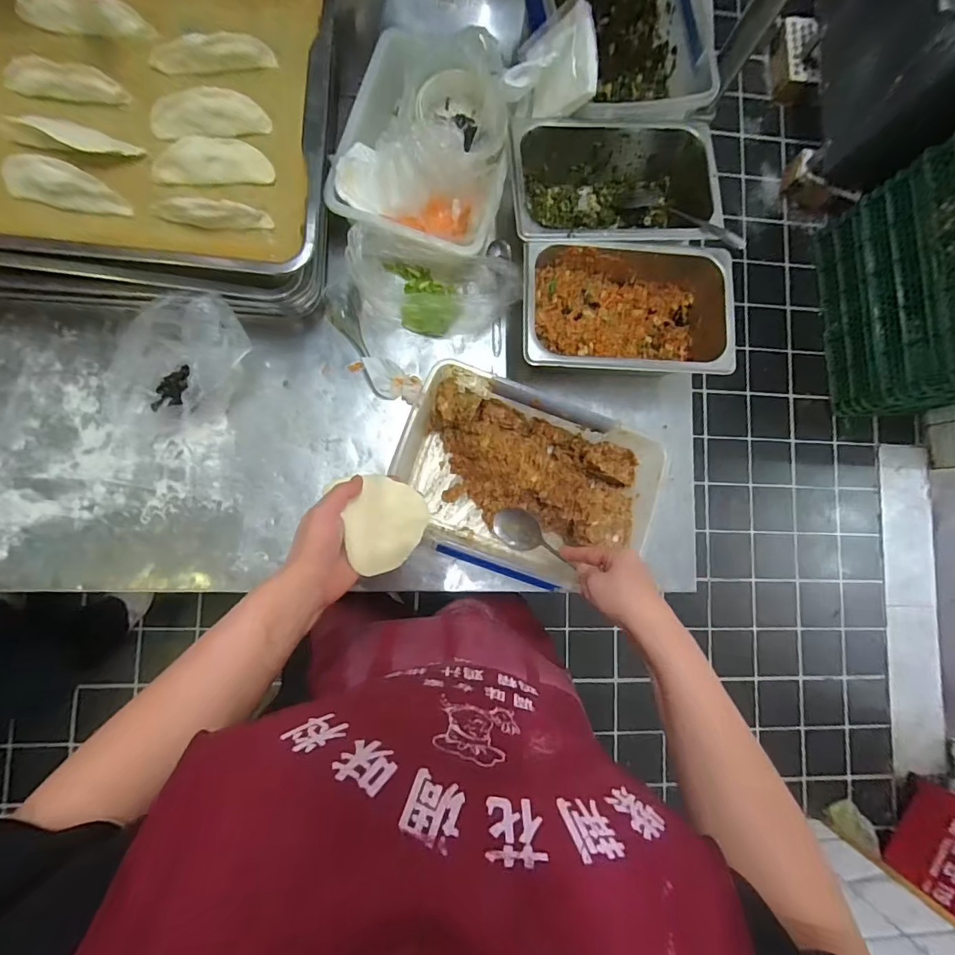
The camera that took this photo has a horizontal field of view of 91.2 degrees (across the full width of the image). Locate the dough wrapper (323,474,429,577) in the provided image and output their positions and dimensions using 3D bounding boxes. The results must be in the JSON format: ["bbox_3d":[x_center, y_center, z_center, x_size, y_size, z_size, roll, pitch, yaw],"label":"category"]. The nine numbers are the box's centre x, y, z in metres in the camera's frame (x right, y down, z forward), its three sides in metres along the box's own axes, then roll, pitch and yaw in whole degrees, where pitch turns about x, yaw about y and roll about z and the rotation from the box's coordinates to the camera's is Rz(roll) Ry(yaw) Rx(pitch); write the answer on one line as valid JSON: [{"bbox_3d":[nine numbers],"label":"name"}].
[{"bbox_3d":[-0.097,0.040,0.484,0.086,0.011,0.104,-24,87,-17],"label":"dough wrapper"}]

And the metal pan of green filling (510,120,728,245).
[{"bbox_3d":[0.169,-0.366,0.616,0.258,0.088,0.163,1,85,-5],"label":"metal pan of green filling"}]

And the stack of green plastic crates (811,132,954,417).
[{"bbox_3d":[1.267,-0.513,1.250,0.316,0.553,0.610,-3,85,-6],"label":"stack of green plastic crates"}]

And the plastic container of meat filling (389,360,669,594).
[{"bbox_3d":[0.056,0.007,0.584,0.304,0.094,0.202,20,84,-3],"label":"plastic container of meat filling"}]

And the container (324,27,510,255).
[{"bbox_3d":[-0.061,-0.414,0.583,0.203,0.101,0.287,13,84,-4],"label":"container"}]

